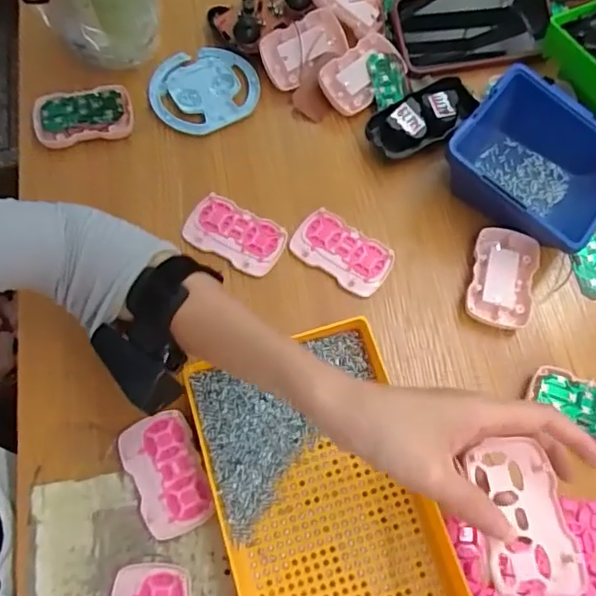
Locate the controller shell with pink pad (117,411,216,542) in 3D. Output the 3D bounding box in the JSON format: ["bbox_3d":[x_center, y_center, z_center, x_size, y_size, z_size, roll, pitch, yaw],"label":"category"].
[{"bbox_3d":[-0.099,0.132,0.430,0.053,0.007,0.086,-22,71,-10],"label":"controller shell with pink pad"}]

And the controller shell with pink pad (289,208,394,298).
[{"bbox_3d":[0.039,-0.041,0.505,0.088,0.008,0.051,33,71,11],"label":"controller shell with pink pad"}]

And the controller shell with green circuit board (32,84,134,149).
[{"bbox_3d":[-0.203,-0.171,0.545,0.088,0.024,0.052,-14,70,-7],"label":"controller shell with green circuit board"}]

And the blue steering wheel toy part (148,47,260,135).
[{"bbox_3d":[-0.093,-0.205,0.568,0.103,0.021,0.097,0,69,-2],"label":"blue steering wheel toy part"}]

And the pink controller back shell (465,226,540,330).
[{"bbox_3d":[0.178,-0.017,0.493,0.055,0.015,0.087,14,69,4],"label":"pink controller back shell"}]

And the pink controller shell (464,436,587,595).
[{"bbox_3d":[0.127,0.124,0.320,0.051,0.011,0.083,-6,68,-3],"label":"pink controller shell"}]

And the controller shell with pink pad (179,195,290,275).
[{"bbox_3d":[-0.055,-0.055,0.503,0.084,0.017,0.053,25,70,9],"label":"controller shell with pink pad"}]

